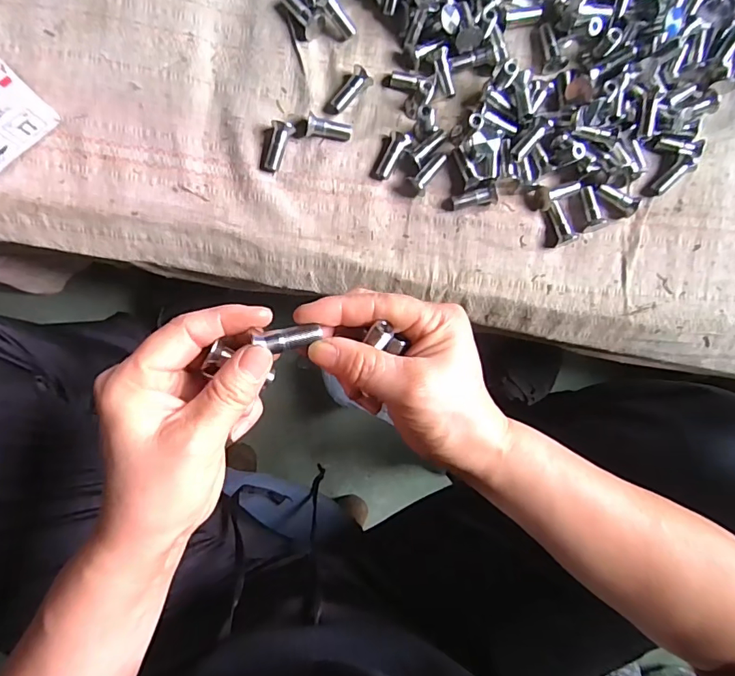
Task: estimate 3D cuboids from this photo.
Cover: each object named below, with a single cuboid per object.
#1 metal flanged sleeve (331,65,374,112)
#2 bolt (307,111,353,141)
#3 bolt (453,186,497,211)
[{"bbox_3d":[-0.013,-0.191,0.371,0.016,0.013,0.037,42,88,-5],"label":"metal flanged sleeve"},{"bbox_3d":[-0.029,-0.160,0.369,0.035,0.012,0.013,6,90,-16],"label":"bolt"},{"bbox_3d":[0.084,-0.110,0.378,0.033,0.009,0.012,-13,91,11],"label":"bolt"}]

